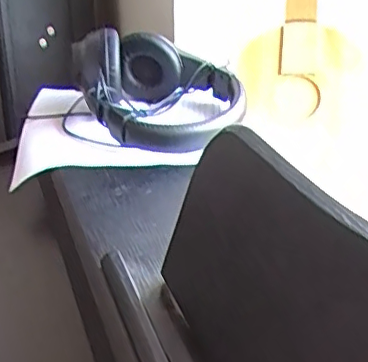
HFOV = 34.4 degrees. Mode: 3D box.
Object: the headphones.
[{"bbox_3d":[-0.028,-0.109,0.662,0.177,0.095,0.203,-5,28,-7],"label":"headphones"}]

